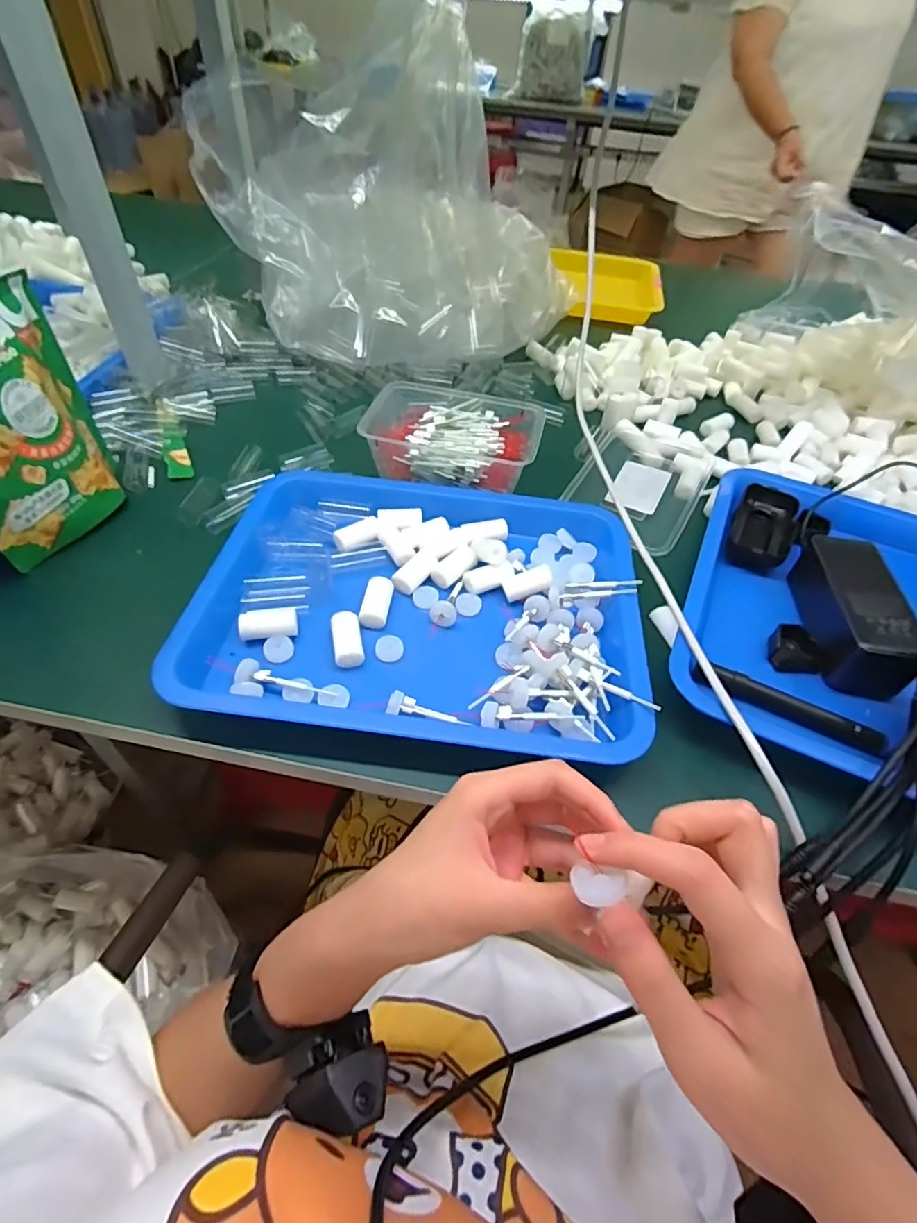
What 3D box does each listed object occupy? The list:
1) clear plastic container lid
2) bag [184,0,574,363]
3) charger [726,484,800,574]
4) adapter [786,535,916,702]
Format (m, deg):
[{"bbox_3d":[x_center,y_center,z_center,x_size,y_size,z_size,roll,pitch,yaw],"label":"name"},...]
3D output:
[{"bbox_3d":[0.187,-0.132,0.568,0.118,0.020,0.177,27,52,19],"label":"clear plastic container lid"},{"bbox_3d":[-0.051,-0.462,0.652,0.415,0.257,0.247,-33,58,-29],"label":"bag"},{"bbox_3d":[0.288,-0.081,0.522,0.052,0.029,0.108,26,51,18],"label":"charger"},{"bbox_3d":[0.309,-0.004,0.433,0.058,0.039,0.135,10,48,5],"label":"adapter"}]

